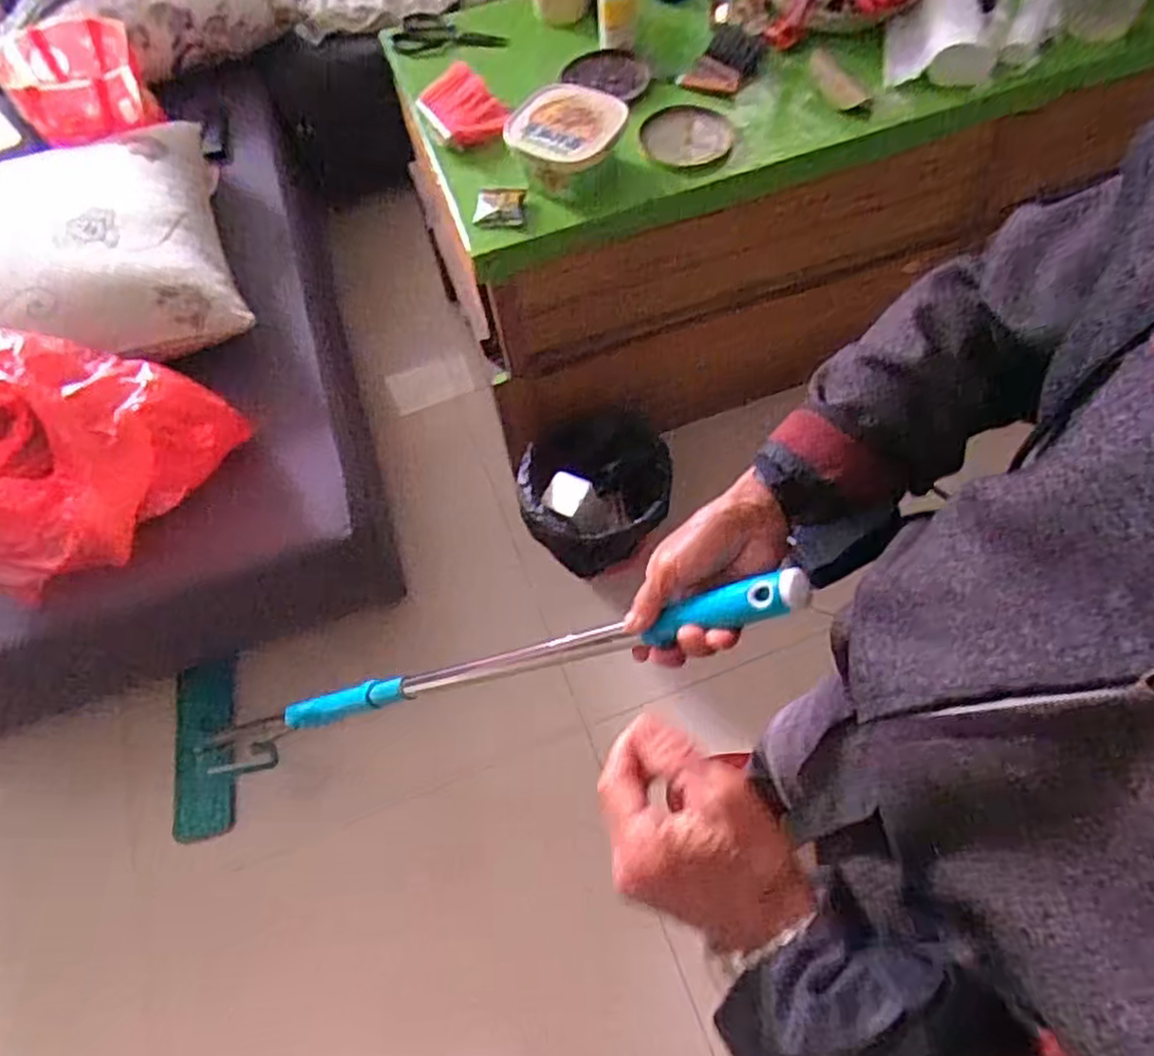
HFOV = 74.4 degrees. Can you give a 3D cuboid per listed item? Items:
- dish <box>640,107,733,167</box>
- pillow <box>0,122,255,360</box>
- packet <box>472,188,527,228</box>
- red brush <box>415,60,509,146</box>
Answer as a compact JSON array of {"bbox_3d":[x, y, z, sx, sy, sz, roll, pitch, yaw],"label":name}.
[{"bbox_3d":[0.167,-0.589,1.150,0.134,0.037,0.125,-1,62,3],"label":"dish"},{"bbox_3d":[-0.861,-0.454,1.232,0.536,0.129,0.505,-20,62,-7],"label":"pillow"},{"bbox_3d":[-0.110,-0.457,1.080,0.072,0.026,0.059,-4,61,1],"label":"packet"},{"bbox_3d":[-0.182,-0.645,1.160,0.111,0.046,0.149,-37,66,-16],"label":"red brush"}]

